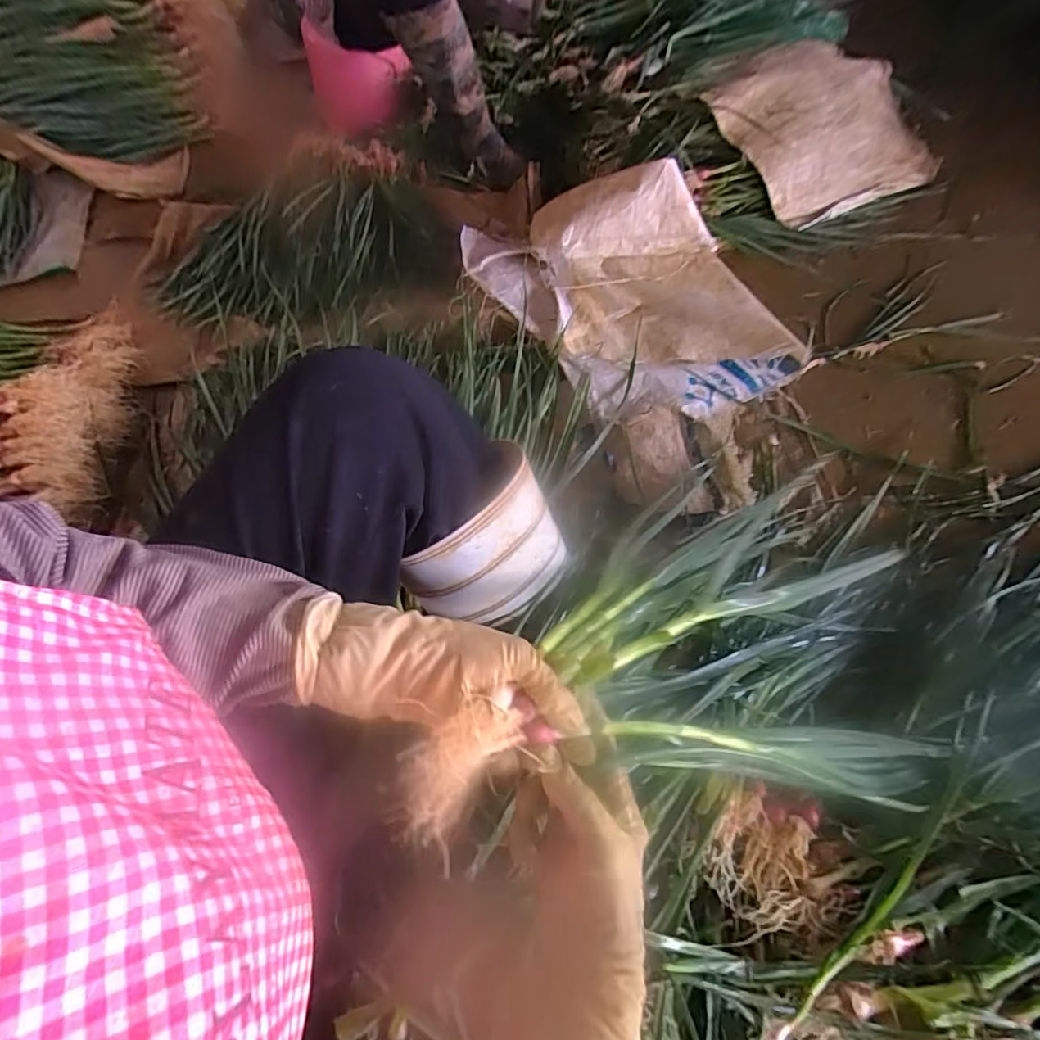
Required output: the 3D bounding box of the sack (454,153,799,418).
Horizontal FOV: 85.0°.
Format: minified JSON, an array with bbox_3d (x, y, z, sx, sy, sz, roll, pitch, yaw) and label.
[{"bbox_3d":[0.176,-0.422,0.940,0.365,0.156,0.584,-30,63,-15],"label":"sack"}]

